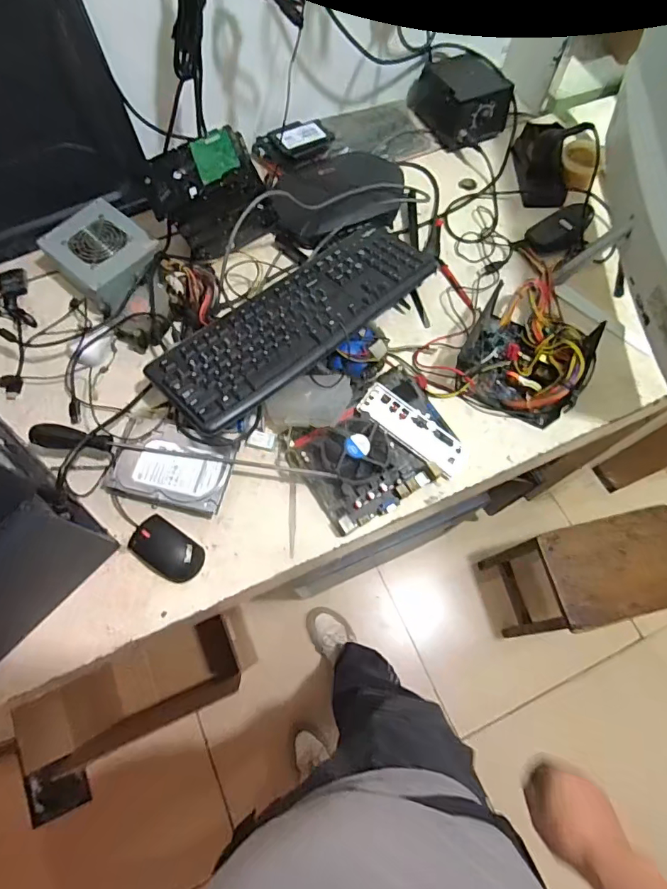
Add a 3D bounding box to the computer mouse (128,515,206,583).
[{"bbox_3d":[-0.215,0.137,0.614,0.094,0.028,0.058,32,72,10],"label":"computer mouse"}]

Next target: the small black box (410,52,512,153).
[{"bbox_3d":[0.228,-0.616,0.841,0.124,0.085,0.152,-26,72,-11],"label":"small black box"}]

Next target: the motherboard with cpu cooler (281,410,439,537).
[{"bbox_3d":[0.028,0.018,0.644,0.148,0.058,0.177,-37,74,-14],"label":"motherboard with cpu cooler"}]

